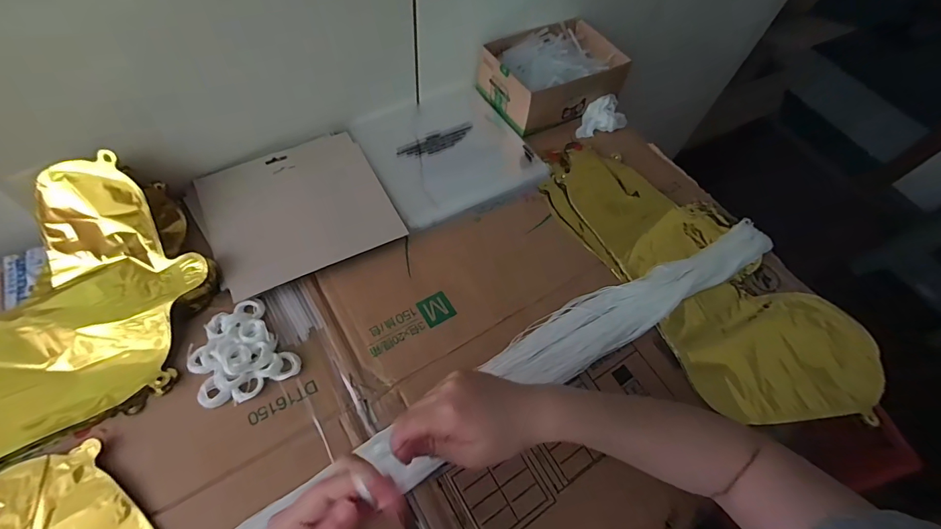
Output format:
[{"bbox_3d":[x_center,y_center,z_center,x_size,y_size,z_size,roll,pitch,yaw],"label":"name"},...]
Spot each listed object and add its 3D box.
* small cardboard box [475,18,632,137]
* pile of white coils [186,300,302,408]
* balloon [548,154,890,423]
[{"bbox_3d":[0.124,-0.284,0.615,0.200,0.068,0.137,-23,63,-18],"label":"small cardboard box"},{"bbox_3d":[-0.225,0.082,0.398,0.085,0.020,0.092,-28,65,-20],"label":"pile of white coils"},{"bbox_3d":[0.273,0.006,0.503,0.222,0.040,0.434,-30,65,-21],"label":"balloon"}]

